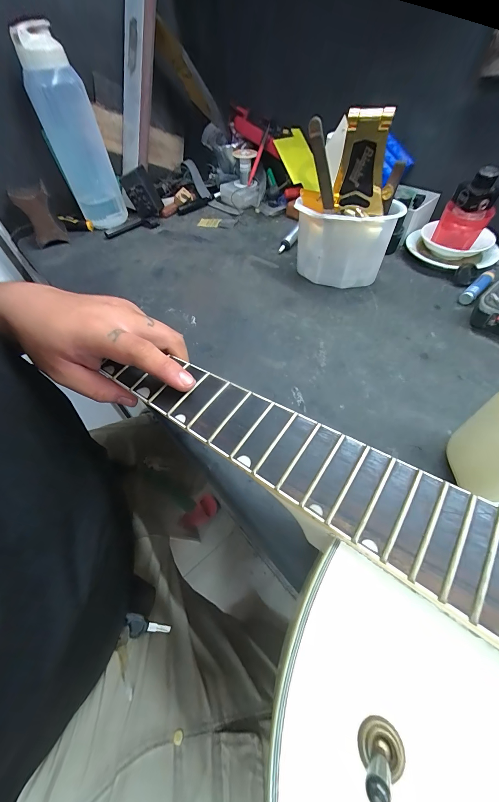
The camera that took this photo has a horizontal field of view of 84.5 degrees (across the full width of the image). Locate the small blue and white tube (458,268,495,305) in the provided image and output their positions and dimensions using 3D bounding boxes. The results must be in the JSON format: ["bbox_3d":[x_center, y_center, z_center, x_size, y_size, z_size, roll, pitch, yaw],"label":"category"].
[{"bbox_3d":[0.330,-0.164,0.396,0.076,0.019,0.017,-38,60,-20],"label":"small blue and white tube"}]

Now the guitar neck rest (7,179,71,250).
[{"bbox_3d":[-0.398,-0.347,0.529,0.062,0.089,0.033,-30,58,-16],"label":"guitar neck rest"}]

